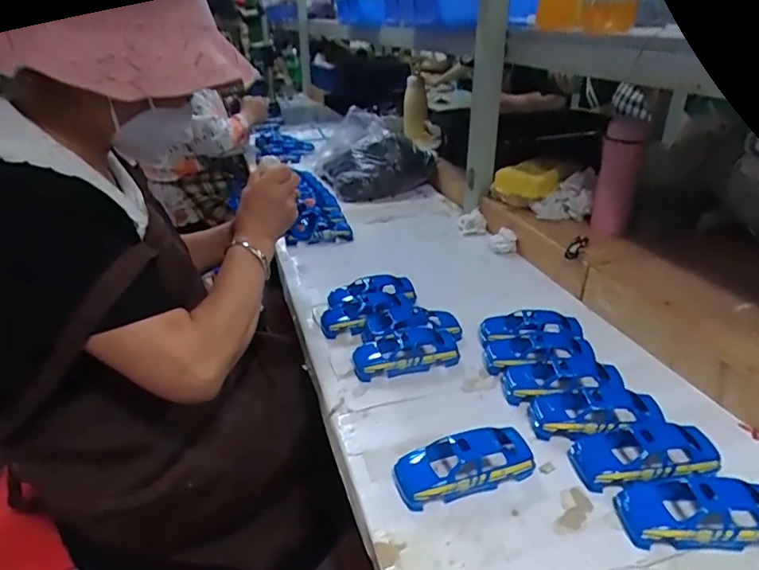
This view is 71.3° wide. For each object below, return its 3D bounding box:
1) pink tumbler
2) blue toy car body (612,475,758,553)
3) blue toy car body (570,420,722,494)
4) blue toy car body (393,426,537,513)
[{"bbox_3d":[0.393,-0.174,0.867,0.064,0.176,0.061,9,29,19],"label":"pink tumbler"},{"bbox_3d":[0.270,0.187,0.445,0.123,0.034,0.060,-1,27,0],"label":"blue toy car body"},{"bbox_3d":[0.249,0.160,0.500,0.123,0.030,0.064,-2,27,-2],"label":"blue toy car body"},{"bbox_3d":[0.078,0.164,0.495,0.129,0.034,0.055,-9,28,-15],"label":"blue toy car body"}]

